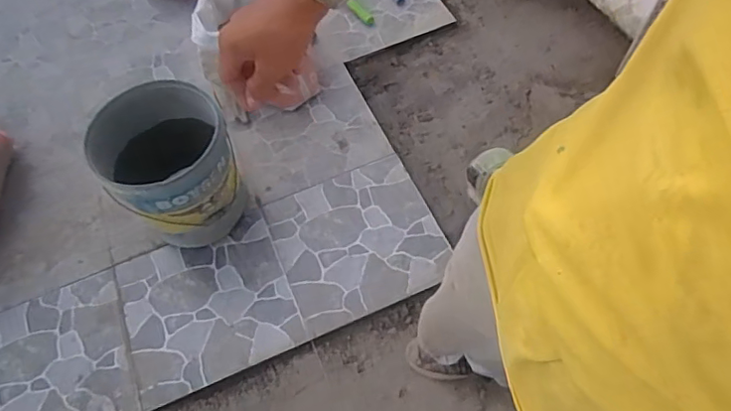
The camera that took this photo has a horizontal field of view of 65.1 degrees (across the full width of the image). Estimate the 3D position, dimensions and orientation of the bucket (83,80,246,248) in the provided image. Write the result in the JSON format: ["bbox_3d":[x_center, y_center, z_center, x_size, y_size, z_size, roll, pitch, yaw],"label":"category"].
[{"bbox_3d":[-0.432,-0.075,1.308,0.263,0.286,0.253,-1,62,2],"label":"bucket"}]

